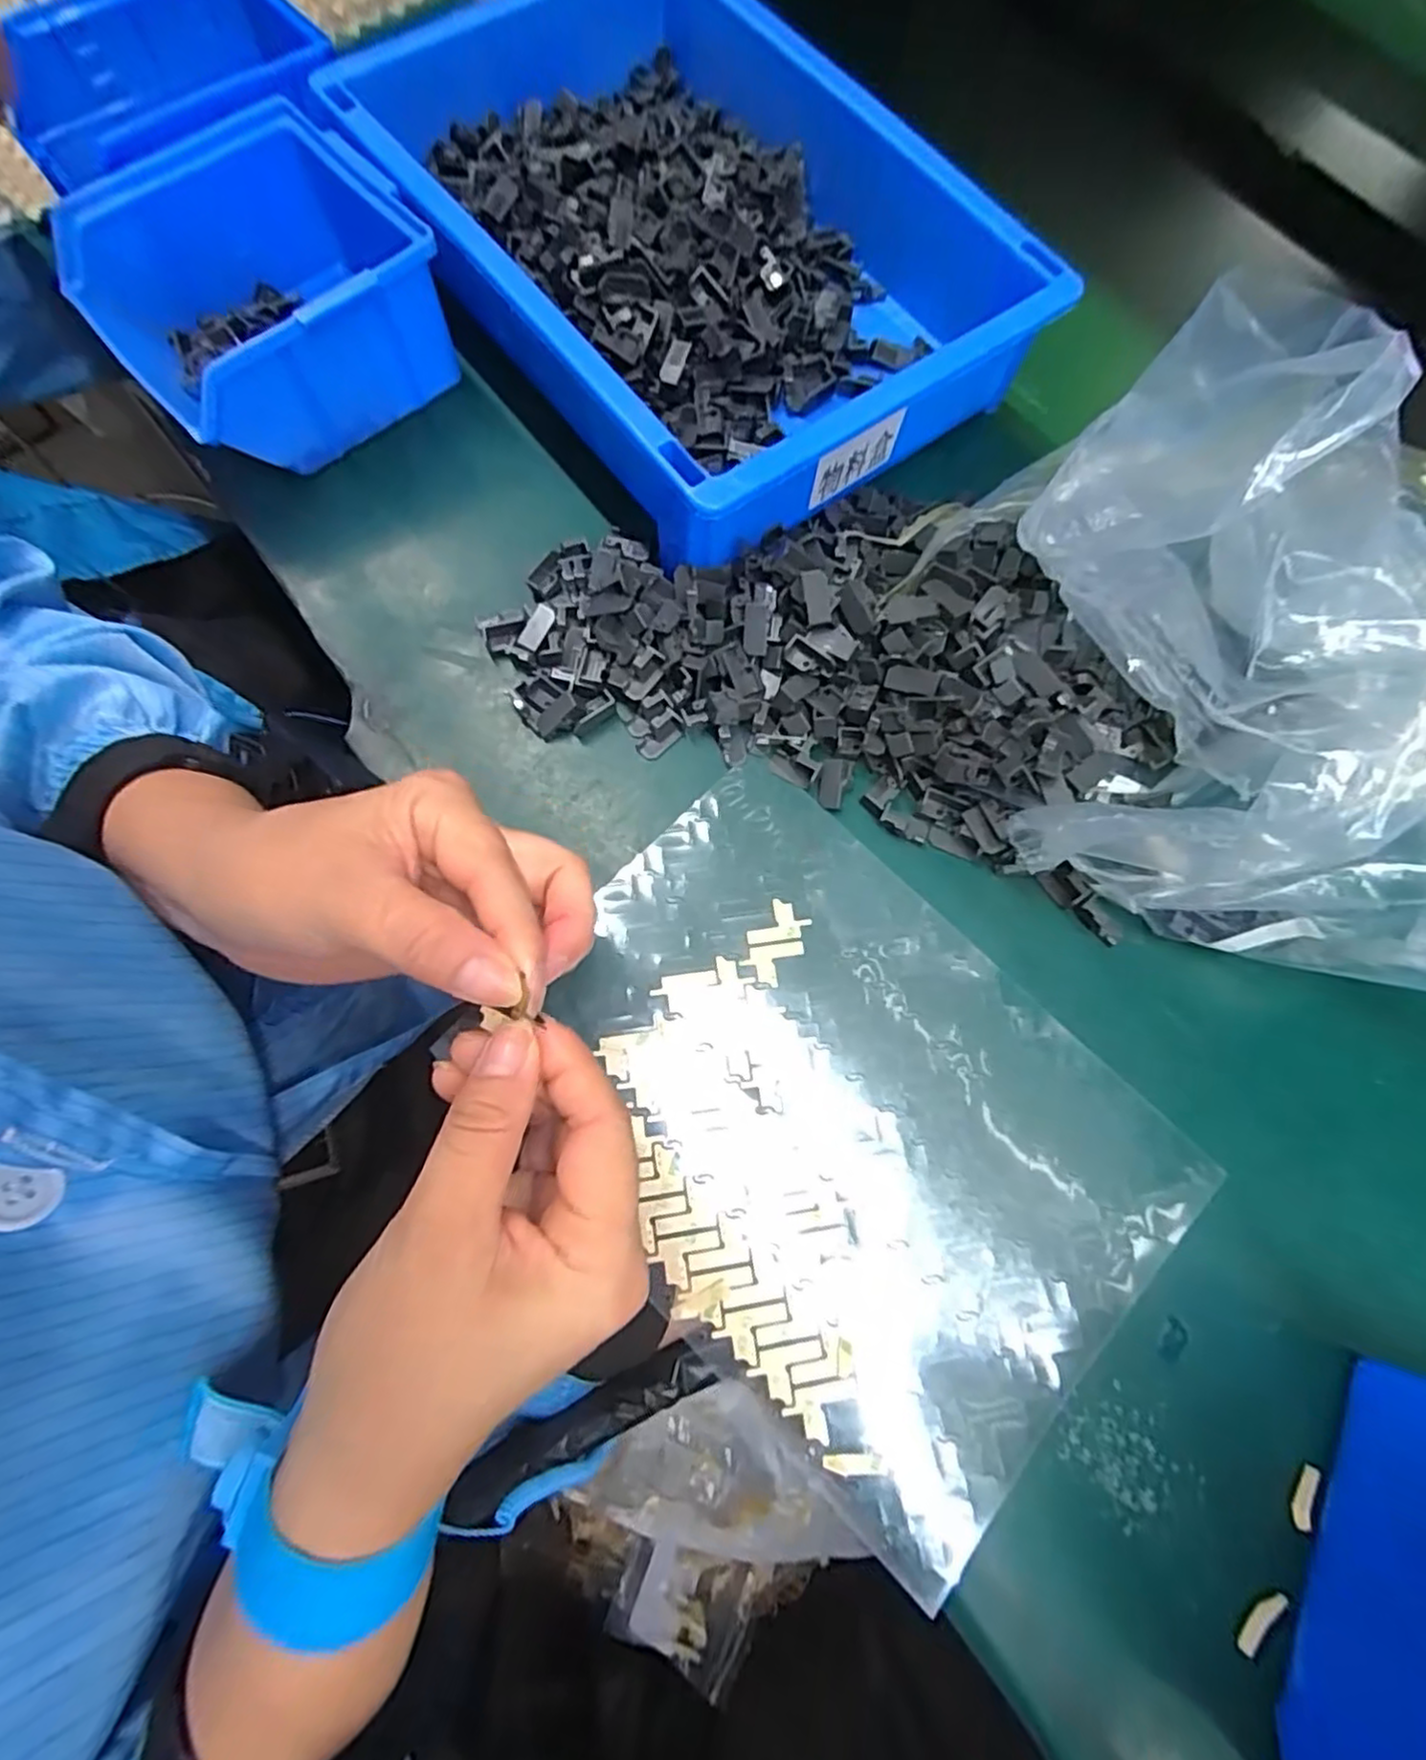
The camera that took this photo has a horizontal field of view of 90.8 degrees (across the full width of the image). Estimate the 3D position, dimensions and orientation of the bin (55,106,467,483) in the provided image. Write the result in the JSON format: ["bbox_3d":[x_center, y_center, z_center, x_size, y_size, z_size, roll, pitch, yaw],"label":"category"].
[{"bbox_3d":[-0.200,-0.263,0.325,0.130,0.067,0.120,-35,77,-10],"label":"bin"}]

